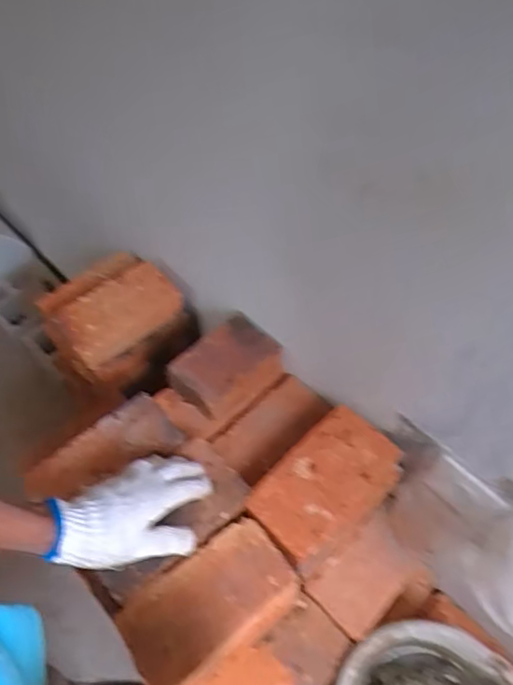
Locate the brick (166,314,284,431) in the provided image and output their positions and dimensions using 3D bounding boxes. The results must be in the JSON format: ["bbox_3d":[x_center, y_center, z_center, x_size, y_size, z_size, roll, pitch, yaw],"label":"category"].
[{"bbox_3d":[-0.041,0.036,0.776,0.110,0.057,0.146,37,63,21],"label":"brick"}]

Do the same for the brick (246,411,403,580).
[{"bbox_3d":[0.087,0.182,0.680,0.196,0.054,0.114,-39,65,-24],"label":"brick"}]

